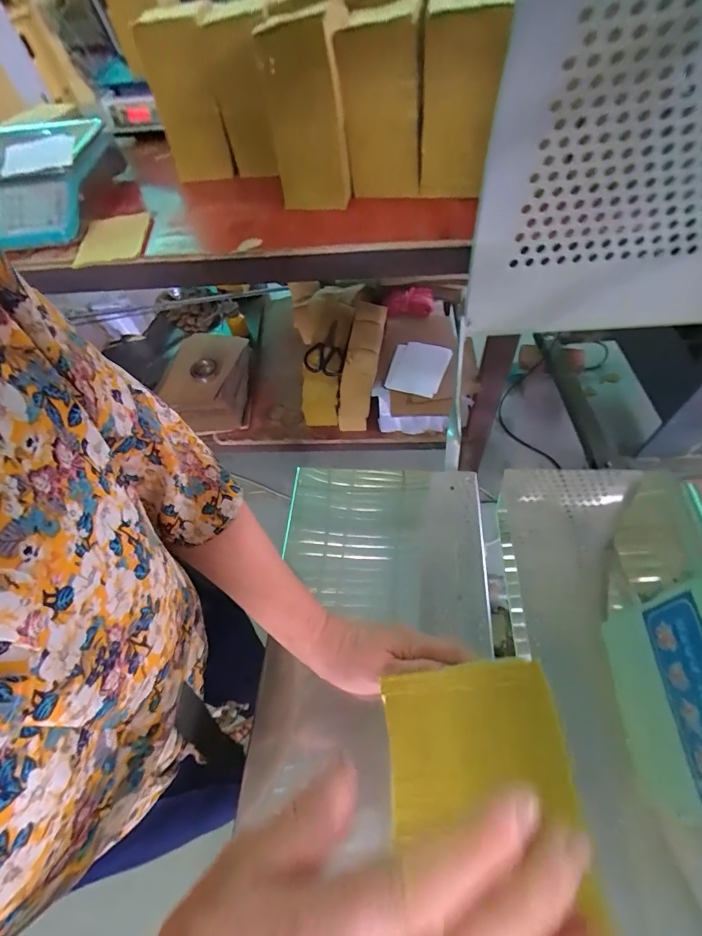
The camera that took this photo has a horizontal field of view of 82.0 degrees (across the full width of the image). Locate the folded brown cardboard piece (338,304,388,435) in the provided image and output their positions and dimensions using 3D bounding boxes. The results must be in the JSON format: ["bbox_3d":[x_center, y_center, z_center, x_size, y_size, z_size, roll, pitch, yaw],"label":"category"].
[{"bbox_3d":[0.036,-0.274,1.093,0.103,0.243,0.253,8,59,9],"label":"folded brown cardboard piece"}]

